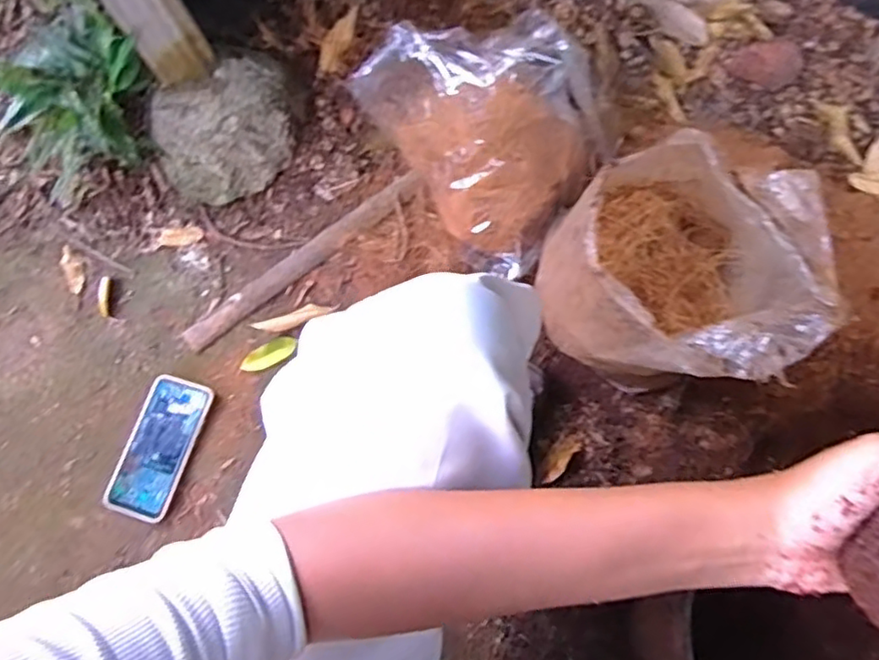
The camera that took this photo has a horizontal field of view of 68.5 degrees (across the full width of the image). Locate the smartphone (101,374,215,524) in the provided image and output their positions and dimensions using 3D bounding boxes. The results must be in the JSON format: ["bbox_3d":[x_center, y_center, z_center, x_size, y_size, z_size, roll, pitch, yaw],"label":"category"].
[{"bbox_3d":[-0.353,0.147,0.816,0.078,0.011,0.174,21,75,-5],"label":"smartphone"}]

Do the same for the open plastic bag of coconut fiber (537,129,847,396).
[{"bbox_3d":[0.249,-0.034,0.717,0.226,0.275,0.249,-28,71,-8],"label":"open plastic bag of coconut fiber"}]

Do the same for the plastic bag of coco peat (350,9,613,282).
[{"bbox_3d":[0.072,-0.278,0.830,0.238,0.208,0.299,-37,73,-11],"label":"plastic bag of coco peat"}]

